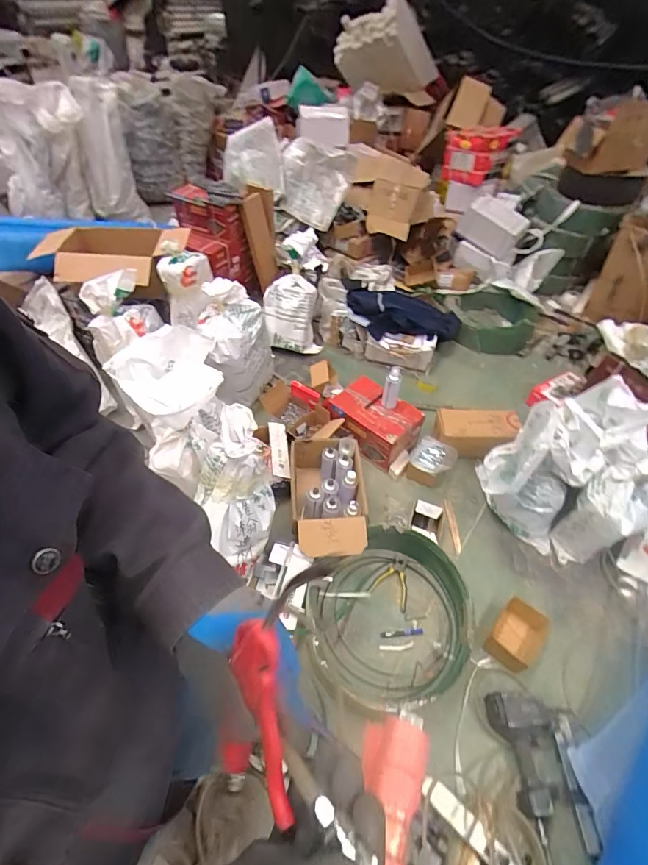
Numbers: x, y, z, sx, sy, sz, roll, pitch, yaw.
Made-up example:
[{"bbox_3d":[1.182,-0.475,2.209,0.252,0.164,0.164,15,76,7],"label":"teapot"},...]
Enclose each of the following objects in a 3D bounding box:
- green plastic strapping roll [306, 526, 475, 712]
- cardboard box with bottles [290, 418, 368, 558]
[{"bbox_3d":[0.209,0.576,1.367,0.506,0.190,0.540,2,48,-2],"label":"green plastic strapping roll"},{"bbox_3d":[0.016,0.225,1.675,0.276,0.178,0.602,-3,49,-7],"label":"cardboard box with bottles"}]

